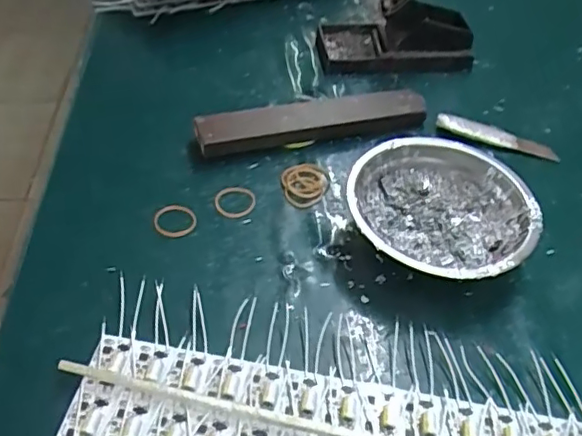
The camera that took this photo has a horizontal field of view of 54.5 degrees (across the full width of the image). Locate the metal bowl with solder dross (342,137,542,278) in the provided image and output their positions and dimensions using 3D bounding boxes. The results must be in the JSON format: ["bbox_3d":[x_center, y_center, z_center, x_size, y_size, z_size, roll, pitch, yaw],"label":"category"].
[{"bbox_3d":[0.103,-0.002,0.396,0.127,0.038,0.119,33,55,23],"label":"metal bowl with solder dross"}]

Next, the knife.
[{"bbox_3d":[0.175,-0.070,0.480,0.102,0.015,0.019,14,50,9],"label":"knife"}]

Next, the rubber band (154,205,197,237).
[{"bbox_3d":[-0.083,0.002,0.403,0.029,0.006,0.027,-14,51,-15],"label":"rubber band"}]

